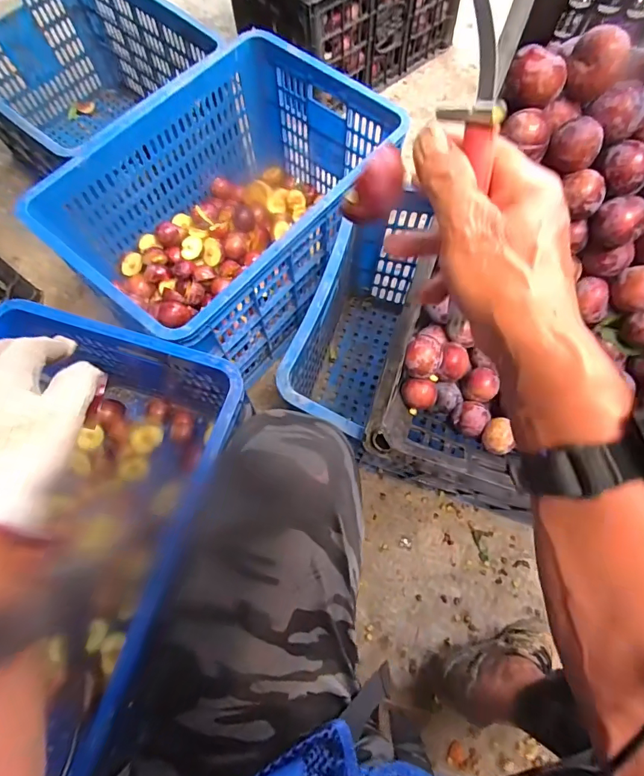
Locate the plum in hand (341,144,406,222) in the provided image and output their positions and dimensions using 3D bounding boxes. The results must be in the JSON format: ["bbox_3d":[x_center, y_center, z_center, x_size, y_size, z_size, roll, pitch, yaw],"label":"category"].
[{"bbox_3d":[0.034,-0.131,0.282,0.035,0.029,0.038,13,67,6],"label":"plum in hand"}]

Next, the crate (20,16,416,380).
[{"bbox_3d":[-0.158,-0.318,0.807,0.386,0.250,0.558,38,71,15],"label":"crate"}]

